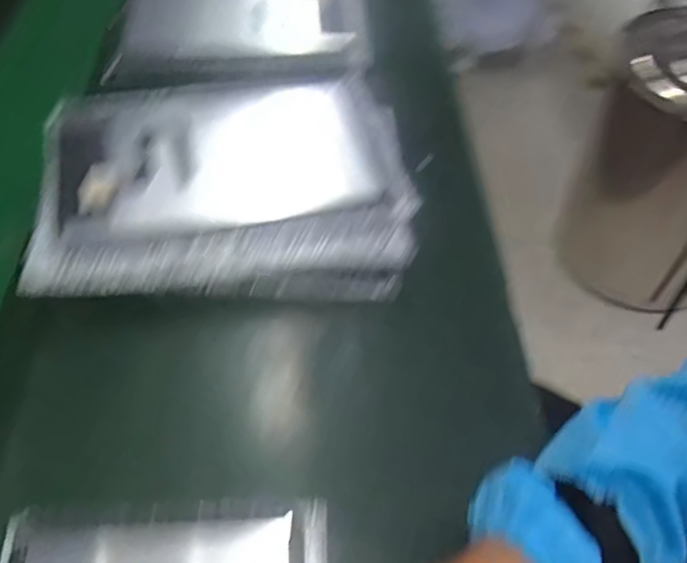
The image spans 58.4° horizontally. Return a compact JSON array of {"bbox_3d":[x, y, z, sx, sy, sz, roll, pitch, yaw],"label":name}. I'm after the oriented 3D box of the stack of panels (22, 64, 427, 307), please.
[{"bbox_3d":[-0.092,-0.081,0.503,0.282,0.062,0.203,-6,51,-6],"label":"stack of panels"}]

